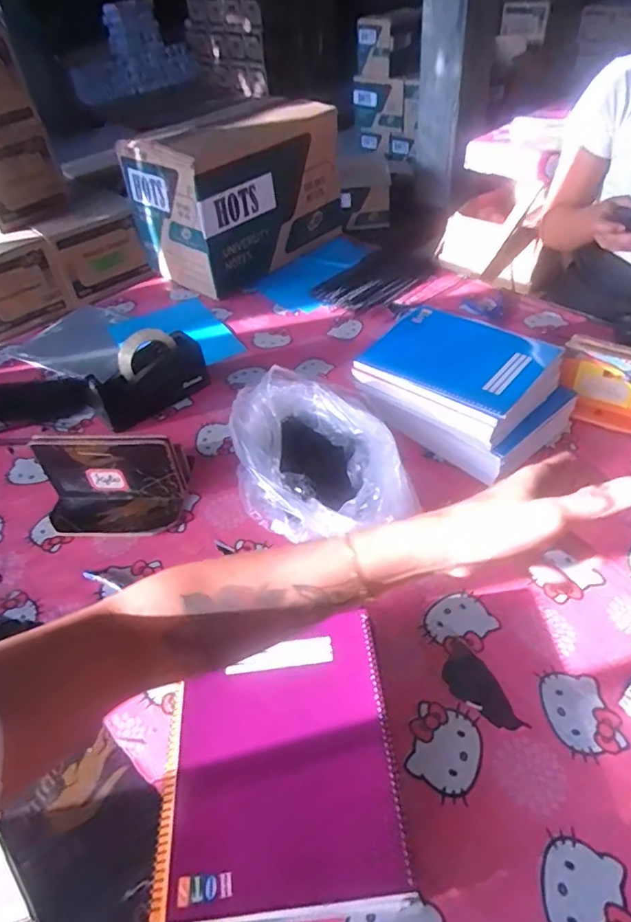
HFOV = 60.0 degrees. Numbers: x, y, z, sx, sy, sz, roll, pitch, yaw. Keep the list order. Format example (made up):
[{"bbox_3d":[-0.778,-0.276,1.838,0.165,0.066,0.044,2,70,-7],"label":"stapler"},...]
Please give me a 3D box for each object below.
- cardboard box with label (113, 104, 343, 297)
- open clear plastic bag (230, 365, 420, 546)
[{"bbox_3d":[-0.170,-0.646,1.318,0.260,0.311,0.447,30,54,30],"label":"cardboard box with label"},{"bbox_3d":[-0.006,-0.007,0.793,0.213,0.103,0.290,-12,45,-7],"label":"open clear plastic bag"}]

